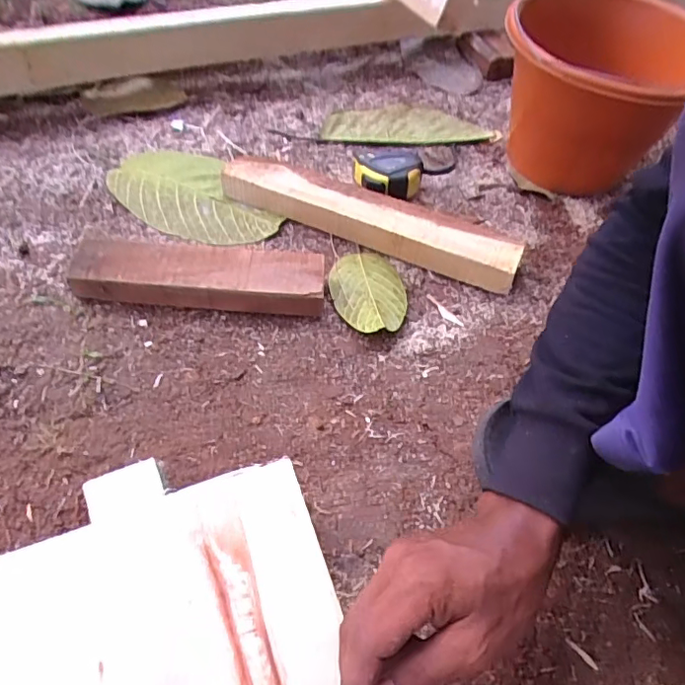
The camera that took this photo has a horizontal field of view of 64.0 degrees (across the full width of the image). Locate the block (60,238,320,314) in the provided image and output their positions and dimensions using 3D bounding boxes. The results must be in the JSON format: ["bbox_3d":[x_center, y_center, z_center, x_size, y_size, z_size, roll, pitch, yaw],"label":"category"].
[{"bbox_3d":[-0.145,-0.067,0.569,0.250,0.049,0.062,3,52,1],"label":"block"}]

